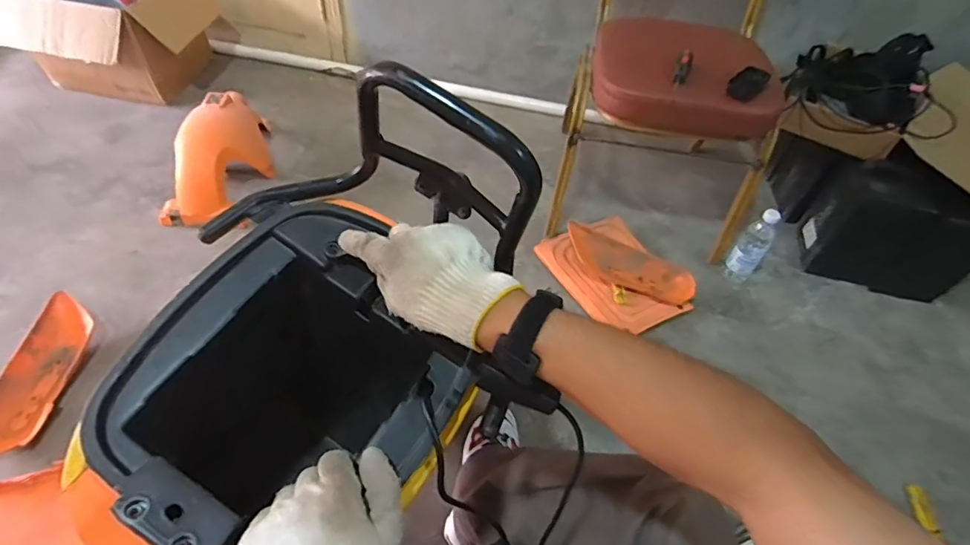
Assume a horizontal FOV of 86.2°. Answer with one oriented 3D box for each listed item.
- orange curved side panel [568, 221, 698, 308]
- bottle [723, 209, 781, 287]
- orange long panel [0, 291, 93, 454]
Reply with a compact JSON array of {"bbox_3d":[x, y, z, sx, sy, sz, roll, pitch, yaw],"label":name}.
[{"bbox_3d":[0.358,-0.015,1.298,0.348,0.077,0.121,25,51,-5],"label":"orange curved side panel"},{"bbox_3d":[0.678,-0.067,1.309,0.070,0.226,0.061,36,56,22],"label":"bottle"},{"bbox_3d":[-0.910,0.202,1.048,0.114,0.074,0.326,3,51,-3],"label":"orange long panel"}]

